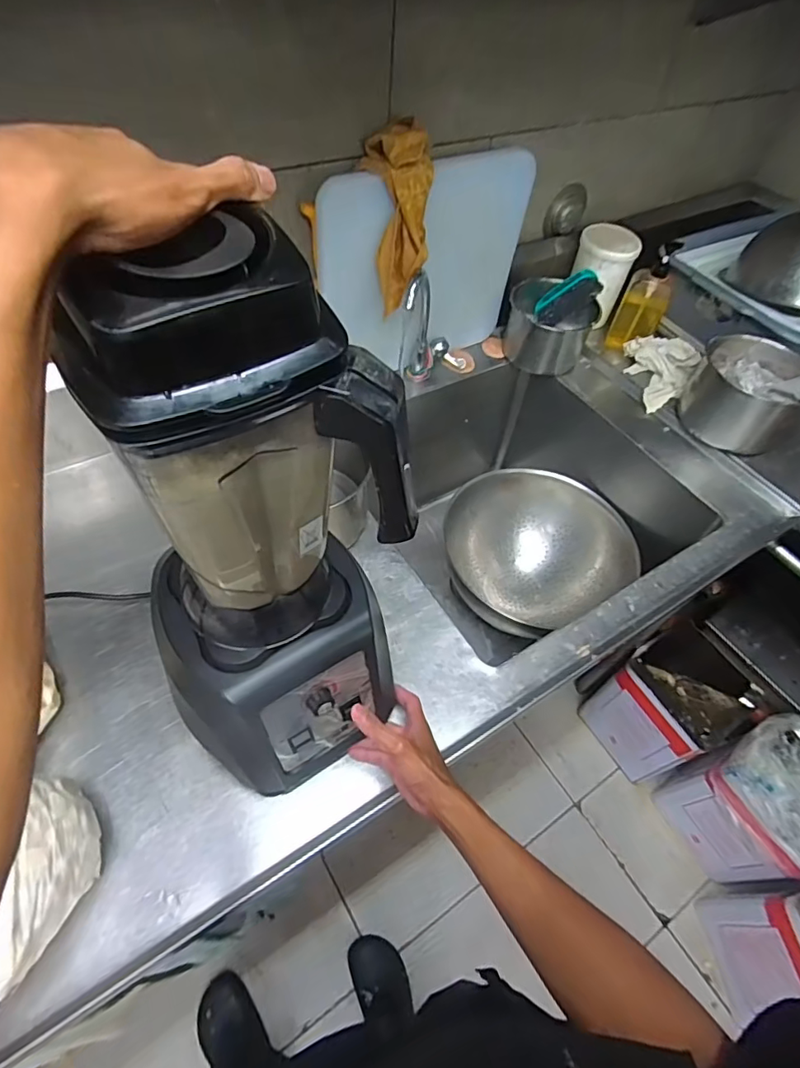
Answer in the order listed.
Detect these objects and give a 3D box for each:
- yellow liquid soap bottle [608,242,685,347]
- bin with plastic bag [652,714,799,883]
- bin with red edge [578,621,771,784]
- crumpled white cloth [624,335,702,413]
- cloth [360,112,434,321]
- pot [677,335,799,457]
[{"bbox_3d":[0.493,-0.467,1.070,0.083,0.208,0.072,21,55,10],"label":"yellow liquid soap bottle"},{"bbox_3d":[0.835,0.619,1.216,0.279,0.345,0.259,-17,57,-17],"label":"bin with plastic bag"},{"bbox_3d":[0.679,0.445,1.358,0.259,0.356,0.243,-18,58,-18],"label":"bin with red edge"},{"bbox_3d":[0.502,-0.326,1.049,0.135,0.079,0.158,28,56,15],"label":"crumpled white cloth"},{"bbox_3d":[-0.005,-0.469,0.796,0.088,0.218,0.121,-5,55,-9],"label":"cloth"},{"bbox_3d":[0.614,-0.247,0.956,0.178,0.151,0.158,37,59,20],"label":"pot"}]

